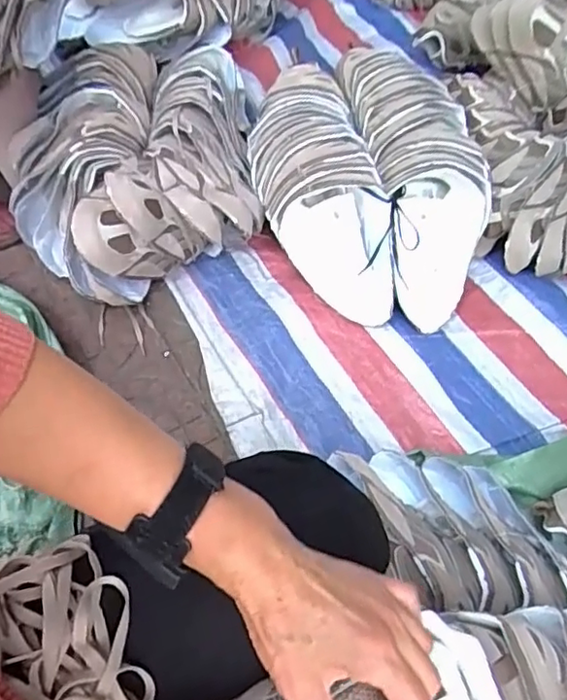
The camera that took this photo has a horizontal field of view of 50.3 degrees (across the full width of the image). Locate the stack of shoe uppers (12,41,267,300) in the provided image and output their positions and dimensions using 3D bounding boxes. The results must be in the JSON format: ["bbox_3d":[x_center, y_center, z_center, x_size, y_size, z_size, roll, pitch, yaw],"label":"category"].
[{"bbox_3d":[-0.246,-0.306,1.018,0.381,0.195,0.475,-4,59,-8],"label":"stack of shoe uppers"}]

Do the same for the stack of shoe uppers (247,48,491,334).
[{"bbox_3d":[0.124,-0.257,0.956,0.308,0.194,0.428,-14,61,-14],"label":"stack of shoe uppers"}]

